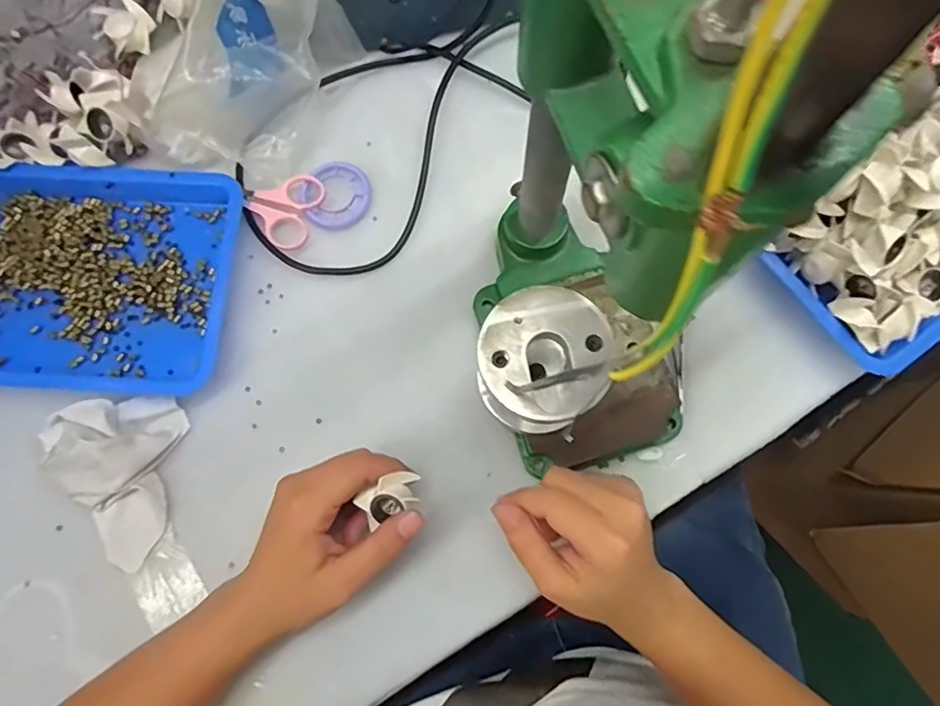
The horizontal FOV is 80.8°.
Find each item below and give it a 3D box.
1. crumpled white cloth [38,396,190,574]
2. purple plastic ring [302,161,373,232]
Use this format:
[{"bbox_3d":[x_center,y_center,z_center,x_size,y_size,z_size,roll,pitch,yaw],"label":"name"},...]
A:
[{"bbox_3d":[-0.243,0.080,0.386,0.091,0.042,0.118,-36,80,-8],"label":"crumpled white cloth"},{"bbox_3d":[-0.108,-0.127,0.443,0.055,0.006,0.054,0,77,0],"label":"purple plastic ring"}]

